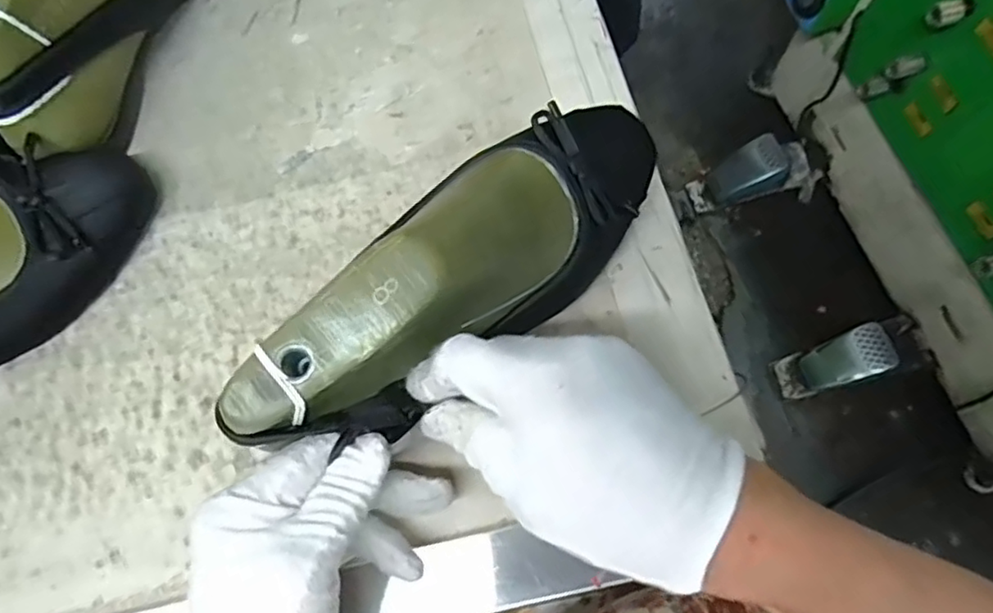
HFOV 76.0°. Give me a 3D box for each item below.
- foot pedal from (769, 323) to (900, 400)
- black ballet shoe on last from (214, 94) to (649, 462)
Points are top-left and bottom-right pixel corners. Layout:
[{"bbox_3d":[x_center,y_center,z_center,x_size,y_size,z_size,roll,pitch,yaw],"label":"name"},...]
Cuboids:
[{"bbox_3d":[0.584,0.101,1.104,0.184,0.083,0.082,-26,68,18],"label":"foot pedal"},{"bbox_3d":[-0.010,-0.023,0.292,0.068,0.083,0.245,43,60,16],"label":"black ballet shoe on last"}]

